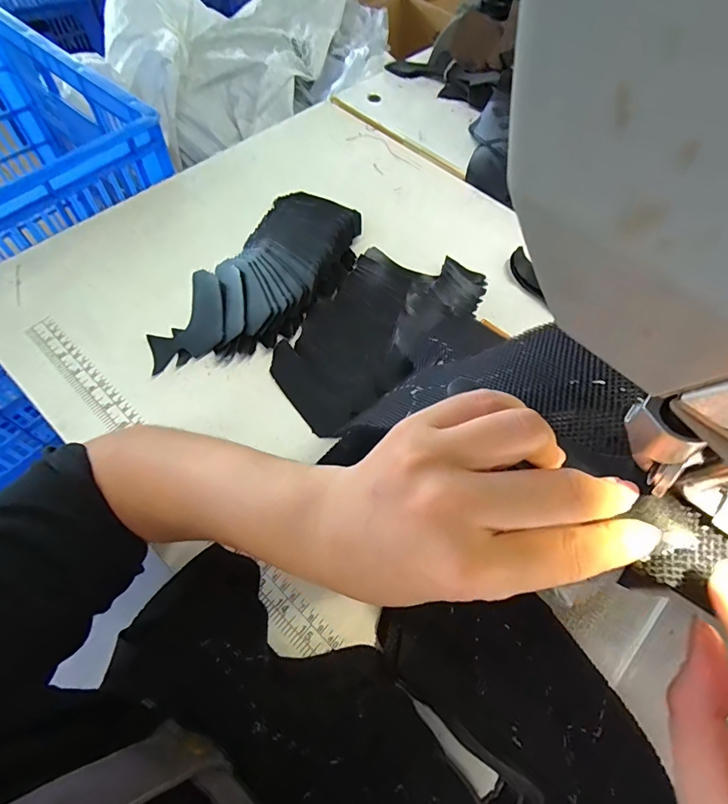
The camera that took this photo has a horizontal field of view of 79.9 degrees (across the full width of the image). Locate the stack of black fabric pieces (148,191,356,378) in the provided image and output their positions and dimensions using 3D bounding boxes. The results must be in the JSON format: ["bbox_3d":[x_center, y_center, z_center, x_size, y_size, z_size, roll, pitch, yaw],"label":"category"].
[{"bbox_3d":[-0.101,-0.126,0.442,0.124,0.019,0.253,29,69,16],"label":"stack of black fabric pieces"}]

